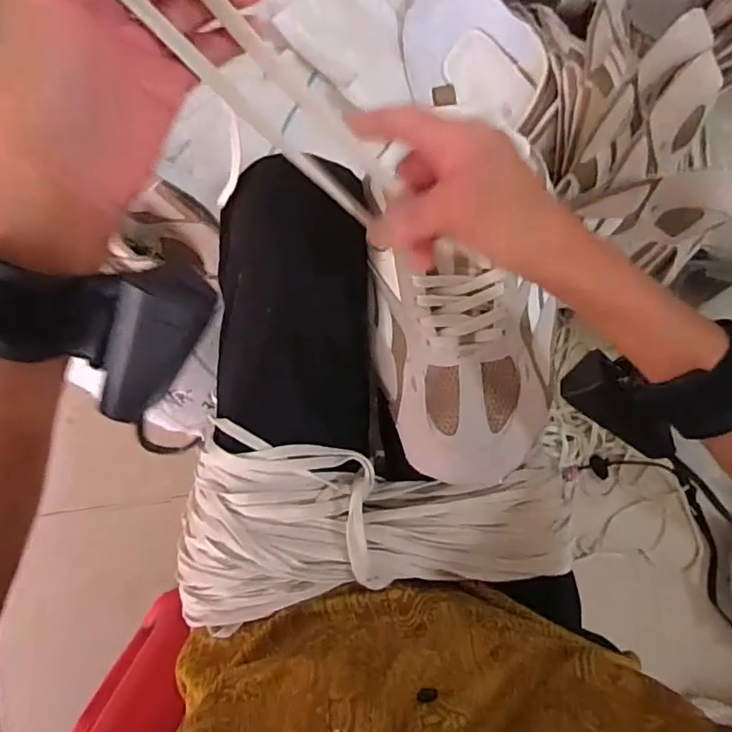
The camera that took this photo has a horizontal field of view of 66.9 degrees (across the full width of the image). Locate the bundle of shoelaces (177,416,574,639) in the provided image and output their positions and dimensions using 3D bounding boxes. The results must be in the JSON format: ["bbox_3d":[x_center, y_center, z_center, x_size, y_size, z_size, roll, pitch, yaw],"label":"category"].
[{"bbox_3d":[0.010,0.116,0.408,0.289,0.042,0.136,0,87,-2],"label":"bundle of shoelaces"}]

